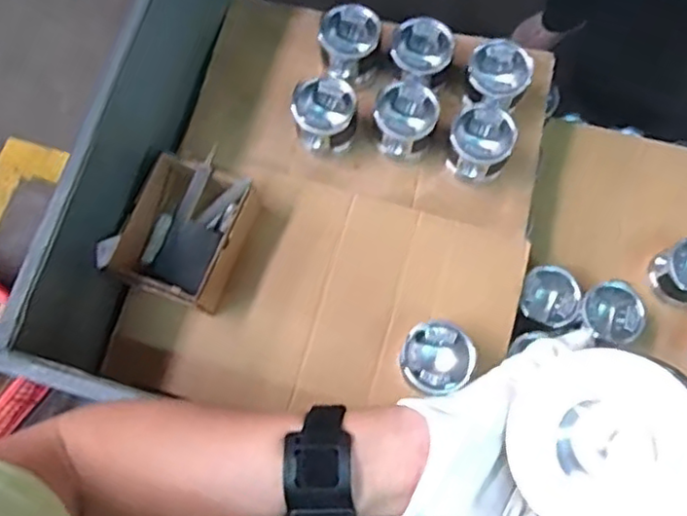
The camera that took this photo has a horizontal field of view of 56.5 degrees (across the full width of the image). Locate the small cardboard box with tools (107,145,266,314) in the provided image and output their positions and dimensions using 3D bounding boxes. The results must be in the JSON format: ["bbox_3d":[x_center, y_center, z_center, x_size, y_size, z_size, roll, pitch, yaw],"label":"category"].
[{"bbox_3d":[-0.233,-0.033,0.972,0.156,0.095,0.212,20,76,6],"label":"small cardboard box with tools"}]

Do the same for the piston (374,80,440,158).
[{"bbox_3d":[0.098,-0.213,1.025,0.093,0.109,0.093,0,74,1],"label":"piston"}]

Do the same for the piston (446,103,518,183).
[{"bbox_3d":[0.212,-0.175,1.005,0.093,0.102,0.094,0,74,1],"label":"piston"}]

